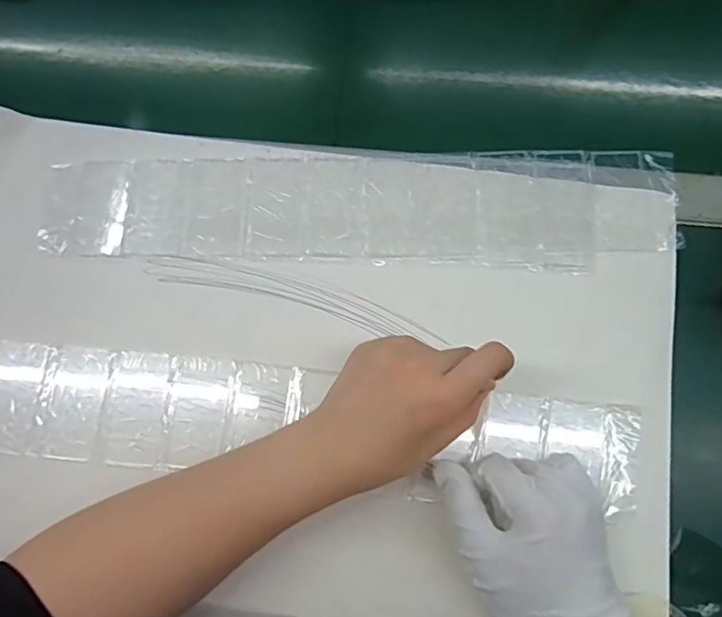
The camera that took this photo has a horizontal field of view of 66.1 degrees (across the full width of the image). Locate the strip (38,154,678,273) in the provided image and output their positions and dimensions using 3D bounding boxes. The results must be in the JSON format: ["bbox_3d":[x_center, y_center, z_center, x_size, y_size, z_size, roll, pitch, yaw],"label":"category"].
[{"bbox_3d":[0.002,-0.076,0.422,0.466,0.009,0.086,0,76,0],"label":"strip"}]

